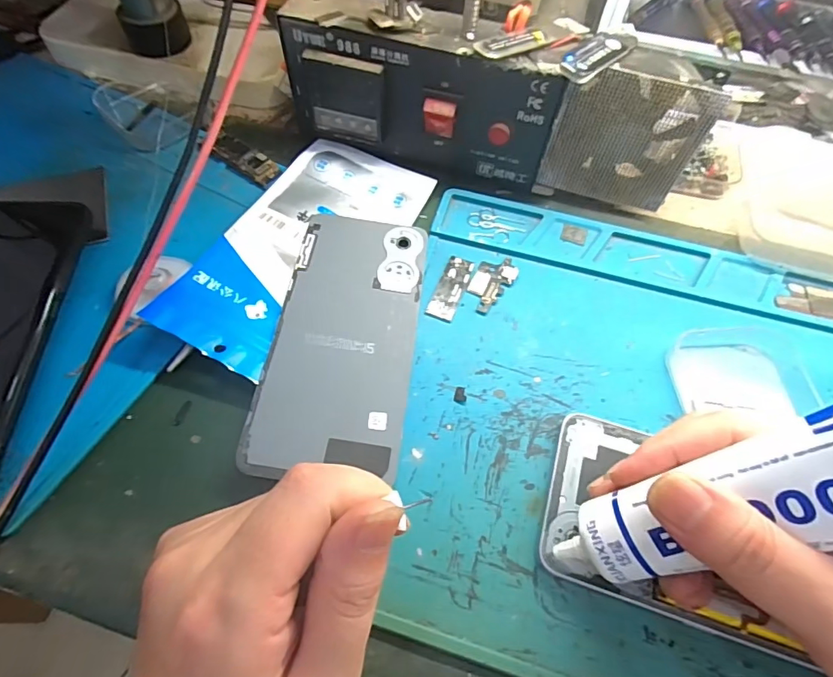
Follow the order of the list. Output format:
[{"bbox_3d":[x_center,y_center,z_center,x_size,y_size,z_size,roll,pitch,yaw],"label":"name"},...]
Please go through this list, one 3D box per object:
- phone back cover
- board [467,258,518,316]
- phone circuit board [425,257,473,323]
[{"bbox_3d":[-0.037,-0.005,0.253,0.072,0.011,0.153,6,60,2],"label":"phone back cover"},{"bbox_3d":[0.044,-0.032,0.276,0.022,0.004,0.041,22,62,11],"label":"board"},{"bbox_3d":[0.020,-0.030,0.273,0.015,0.004,0.043,20,62,10],"label":"phone circuit board"}]

